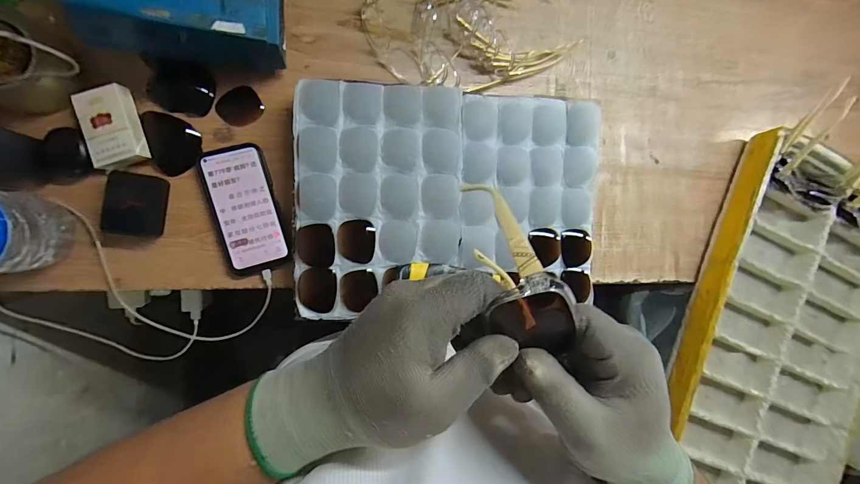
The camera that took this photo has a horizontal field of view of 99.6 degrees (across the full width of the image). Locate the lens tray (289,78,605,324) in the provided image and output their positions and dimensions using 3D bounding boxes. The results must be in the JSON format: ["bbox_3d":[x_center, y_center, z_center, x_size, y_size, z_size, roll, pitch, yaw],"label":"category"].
[{"bbox_3d":[0.035,-0.059,0.486,0.402,0.023,0.283,-1,90,-10],"label":"lens tray"}]

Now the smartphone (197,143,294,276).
[{"bbox_3d":[-0.243,-0.043,0.479,0.081,0.014,0.165,-17,93,-9],"label":"smartphone"}]

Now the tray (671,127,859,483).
[{"bbox_3d":[0.599,0.195,0.617,0.372,0.058,0.683,20,87,-9],"label":"tray"}]

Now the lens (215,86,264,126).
[{"bbox_3d":[-0.254,-0.180,0.484,0.054,0.004,0.046,-35,96,-8],"label":"lens"}]

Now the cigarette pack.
[{"bbox_3d":[-0.385,-0.137,0.441,0.058,0.027,0.087,-13,98,2],"label":"cigarette pack"}]

